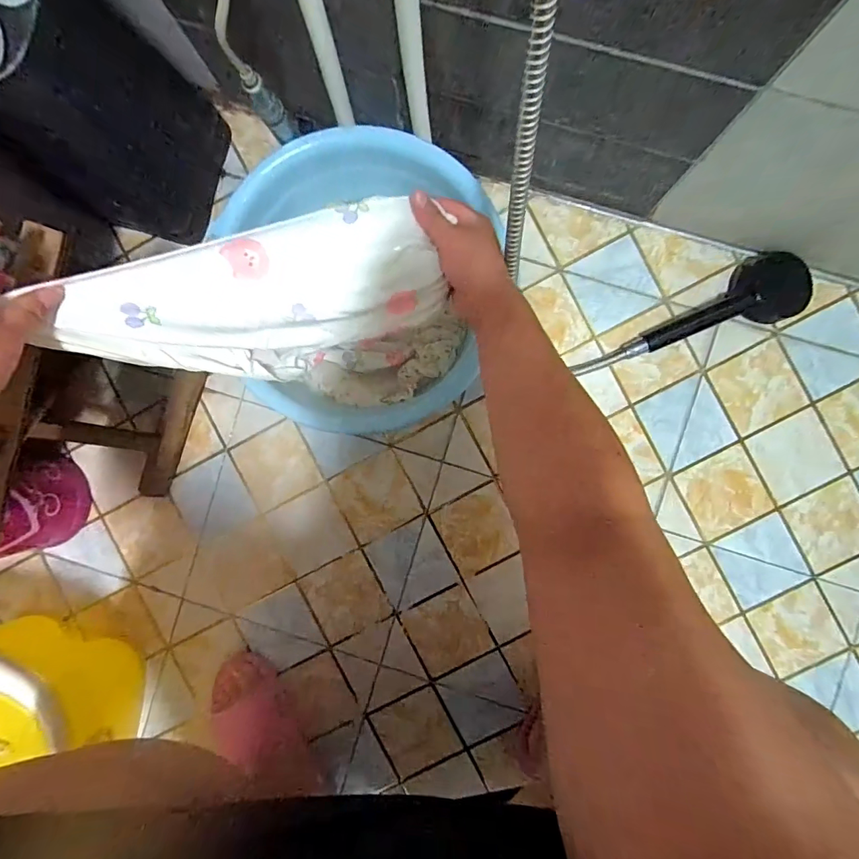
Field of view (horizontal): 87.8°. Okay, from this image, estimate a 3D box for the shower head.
[{"bbox_3d":[0.374,-0.162,0.590,0.230,0.039,0.087,-18,90,3],"label":"shower head"}]

